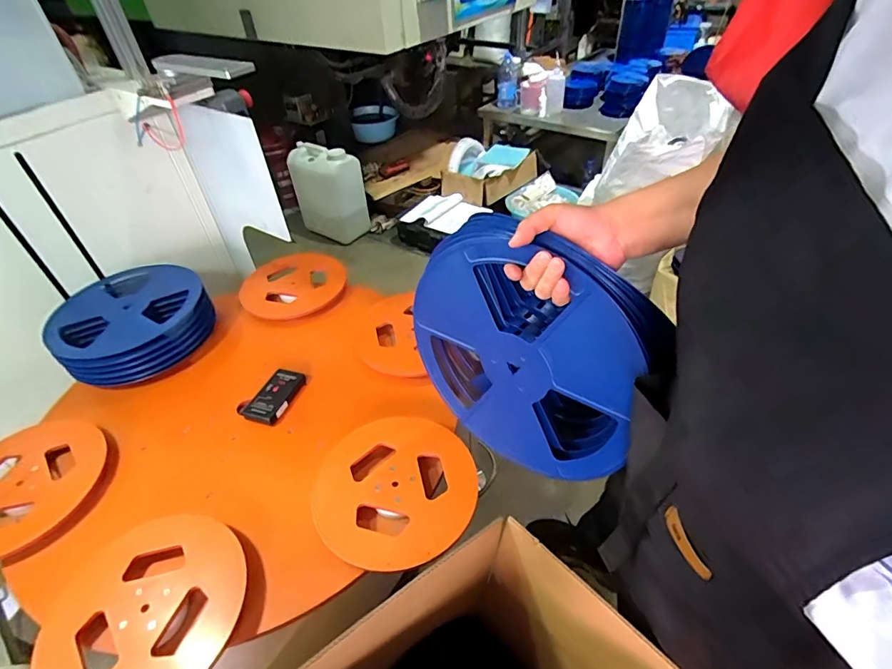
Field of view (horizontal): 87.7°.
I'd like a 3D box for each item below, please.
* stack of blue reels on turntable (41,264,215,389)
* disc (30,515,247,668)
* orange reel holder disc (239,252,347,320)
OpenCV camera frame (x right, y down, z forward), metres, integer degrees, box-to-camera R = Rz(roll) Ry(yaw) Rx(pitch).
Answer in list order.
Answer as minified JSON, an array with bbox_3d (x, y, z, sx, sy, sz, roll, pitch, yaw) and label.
[{"bbox_3d":[-0.702,-0.028,1.068,0.301,0.125,0.275,-27,47,-23],"label":"stack of blue reels on turntable"},{"bbox_3d":[-0.434,0.395,0.666,0.262,0.020,0.275,-2,43,2],"label":"disc"},{"bbox_3d":[-0.402,-0.131,1.232,0.263,0.019,0.222,-11,53,-12],"label":"orange reel holder disc"}]

